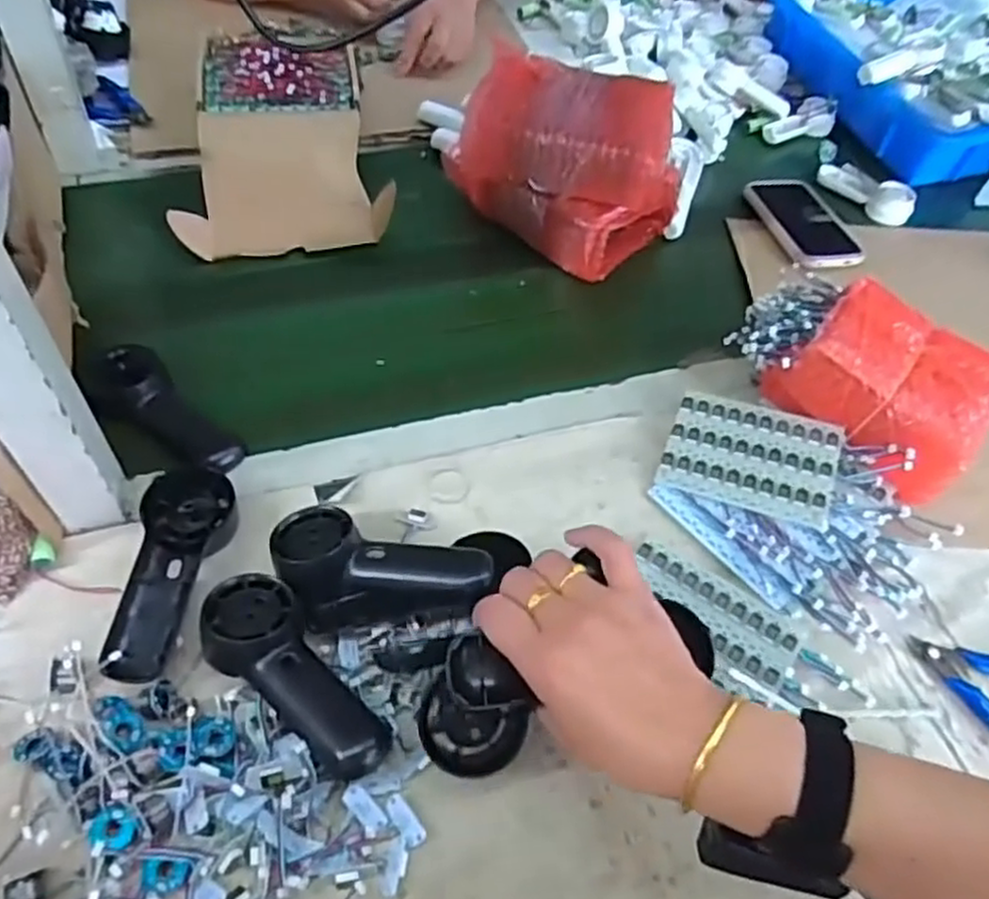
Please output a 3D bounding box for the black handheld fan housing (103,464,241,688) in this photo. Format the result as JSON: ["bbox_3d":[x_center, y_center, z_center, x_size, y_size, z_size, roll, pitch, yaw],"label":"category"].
[{"bbox_3d":[-0.212,0.081,0.500,0.062,0.031,0.153,0,53,-6],"label":"black handheld fan housing"}]

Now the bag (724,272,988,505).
[{"bbox_3d":[0.296,-0.061,0.616,0.201,0.101,0.105,36,58,19],"label":"bag"}]

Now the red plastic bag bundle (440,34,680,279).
[{"bbox_3d":[0.074,-0.280,0.732,0.204,0.138,0.146,22,54,10],"label":"red plastic bag bundle"}]

